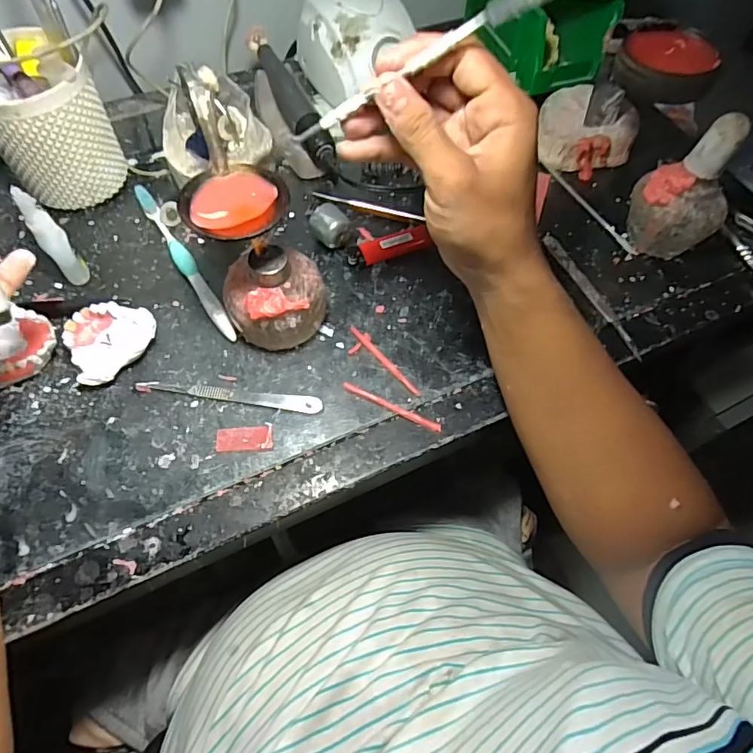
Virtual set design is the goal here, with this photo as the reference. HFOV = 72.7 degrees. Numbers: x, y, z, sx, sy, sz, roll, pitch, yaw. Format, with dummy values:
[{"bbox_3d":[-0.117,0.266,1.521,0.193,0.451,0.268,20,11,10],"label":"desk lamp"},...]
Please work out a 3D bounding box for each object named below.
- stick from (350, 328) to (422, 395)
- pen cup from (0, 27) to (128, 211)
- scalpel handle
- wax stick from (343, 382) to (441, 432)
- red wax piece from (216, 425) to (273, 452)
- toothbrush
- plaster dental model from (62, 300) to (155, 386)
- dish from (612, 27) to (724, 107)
[{"bbox_3d":[0.005,-0.013,0.406,0.006,0.004,0.079,-37,70,-19],"label":"stick"},{"bbox_3d":[-0.282,-0.214,0.440,0.089,0.112,0.096,-37,70,-19],"label":"pen cup"},{"bbox_3d":[-0.109,0.015,0.383,0.135,0.004,0.013,5,63,0],"label":"scalpel handle"},{"bbox_3d":[0.011,0.023,0.386,0.079,0.004,0.007,23,64,9],"label":"wax stick"},{"bbox_3d":[-0.095,0.044,0.368,0.039,0.004,0.018,-4,63,-4],"label":"red wax piece"},{"bbox_3d":[-0.165,-0.100,0.439,0.016,0.015,0.183,-31,68,-17],"label":"toothbrush"},{"bbox_3d":[-0.208,-0.029,0.394,0.053,0.026,0.068,32,66,13],"label":"plaster dental model"},{"bbox_3d":[0.225,-0.246,0.403,0.075,0.028,0.058,13,62,4],"label":"dish"}]

